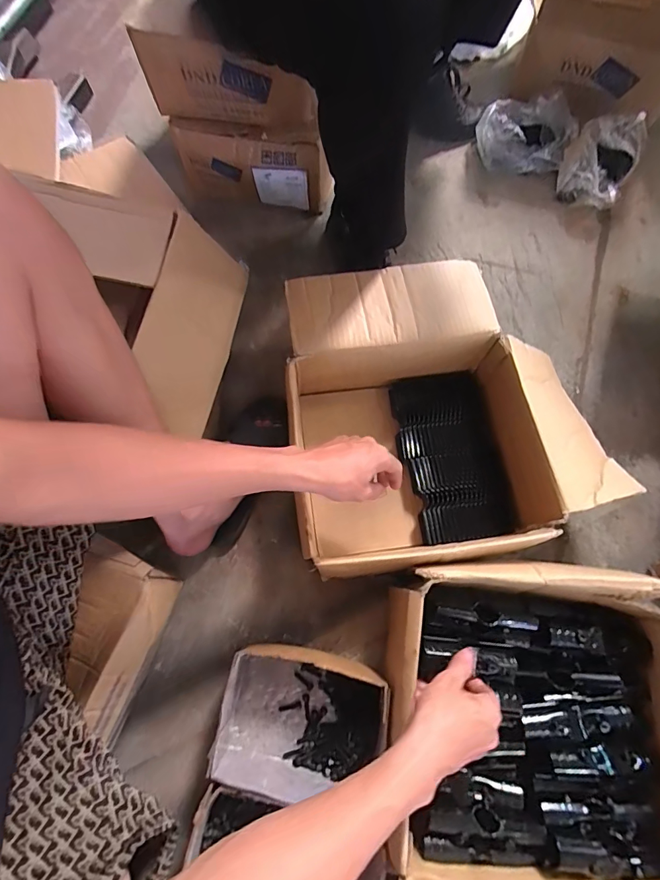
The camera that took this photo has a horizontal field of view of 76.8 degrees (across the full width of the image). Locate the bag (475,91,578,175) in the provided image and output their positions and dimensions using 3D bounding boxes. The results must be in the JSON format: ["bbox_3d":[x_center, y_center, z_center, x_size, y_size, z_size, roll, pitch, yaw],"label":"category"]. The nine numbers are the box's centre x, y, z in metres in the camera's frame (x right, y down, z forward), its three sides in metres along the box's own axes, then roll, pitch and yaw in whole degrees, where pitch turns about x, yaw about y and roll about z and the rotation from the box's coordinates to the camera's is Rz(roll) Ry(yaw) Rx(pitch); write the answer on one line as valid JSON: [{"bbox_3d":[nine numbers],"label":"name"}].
[{"bbox_3d":[0.398,-0.633,0.846,0.187,0.097,0.161,21,73,9],"label":"bag"}]

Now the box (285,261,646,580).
[{"bbox_3d":[0.162,-0.041,0.628,0.418,0.155,0.420,-7,71,-1],"label":"box"}]

